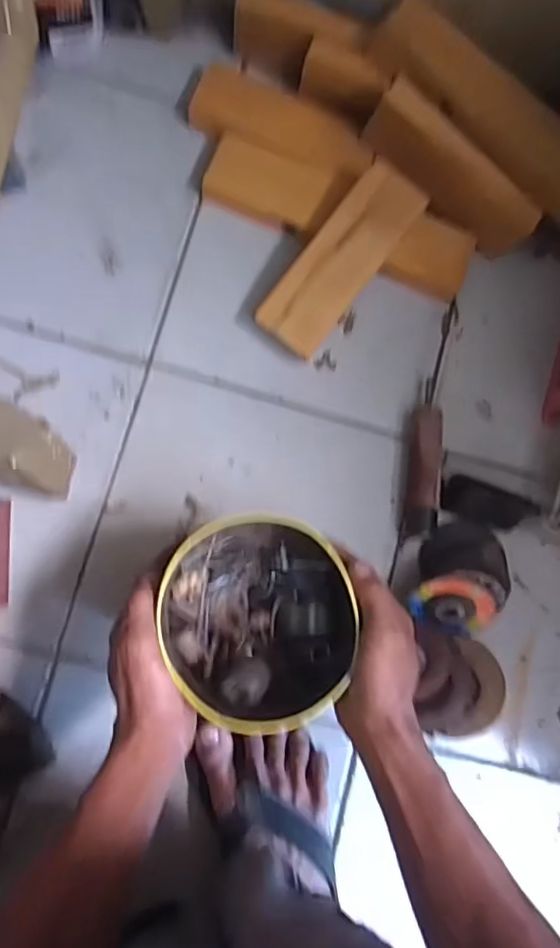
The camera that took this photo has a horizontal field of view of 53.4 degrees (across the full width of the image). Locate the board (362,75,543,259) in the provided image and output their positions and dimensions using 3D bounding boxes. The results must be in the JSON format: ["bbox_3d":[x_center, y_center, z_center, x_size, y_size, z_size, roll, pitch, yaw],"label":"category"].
[{"bbox_3d":[0.180,-0.313,0.581,0.199,0.066,0.028,40,42,-5],"label":"board"}]

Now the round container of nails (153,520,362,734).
[{"bbox_3d":[-0.020,0.116,0.451,0.150,0.097,0.160,1,83,-7],"label":"round container of nails"}]

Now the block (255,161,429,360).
[{"bbox_3d":[0.061,-0.217,0.576,0.073,0.037,0.196,39,95,-1],"label":"block"}]

